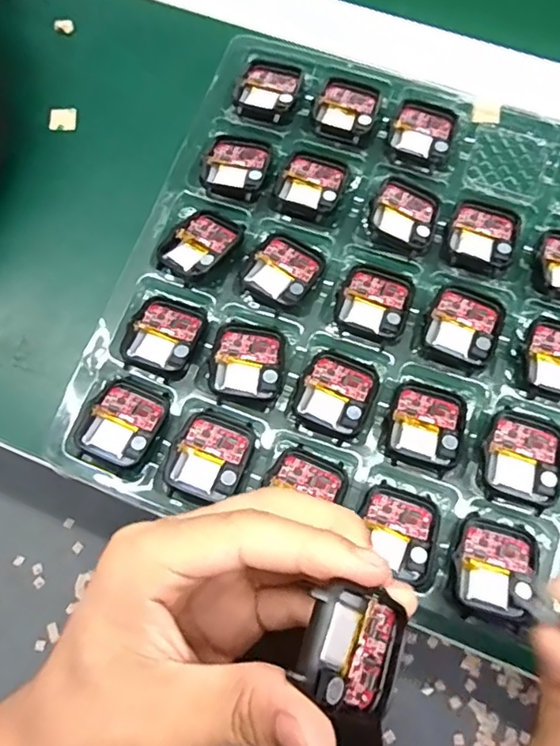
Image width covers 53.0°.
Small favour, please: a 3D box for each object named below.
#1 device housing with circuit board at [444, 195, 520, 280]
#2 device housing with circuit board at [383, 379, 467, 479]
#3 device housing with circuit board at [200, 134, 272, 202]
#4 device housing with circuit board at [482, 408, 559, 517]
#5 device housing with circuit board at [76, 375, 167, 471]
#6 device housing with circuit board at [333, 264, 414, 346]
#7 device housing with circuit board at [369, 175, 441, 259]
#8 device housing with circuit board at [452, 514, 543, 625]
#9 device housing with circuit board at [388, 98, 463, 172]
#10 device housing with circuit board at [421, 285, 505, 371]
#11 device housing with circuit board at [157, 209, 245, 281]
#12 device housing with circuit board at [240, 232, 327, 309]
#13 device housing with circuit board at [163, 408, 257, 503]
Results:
[{"bbox_3d":[0.111,-0.076,0.308,0.037,0.005,0.046,16,73,7],"label":"device housing with circuit board"},{"bbox_3d":[0.073,0.026,0.281,0.037,0.006,0.044,15,73,6],"label":"device housing with circuit board"},{"bbox_3d":[-0.025,-0.119,0.325,0.037,0.007,0.044,12,73,5],"label":"device housing with circuit board"},{"bbox_3d":[0.118,0.043,0.275,0.037,0.011,0.045,19,74,8],"label":"device housing with circuit board"},{"bbox_3d":[-0.078,0.026,0.285,0.036,0.005,0.045,20,74,8],"label":"device housing with circuit board"},{"bbox_3d":[0.051,-0.038,0.300,0.038,0.007,0.045,21,74,8],"label":"device housing with circuit board"},{"bbox_3d":[0.069,-0.087,0.311,0.035,0.008,0.045,18,73,8],"label":"device housing with circuit board"},{"bbox_3d":[0.101,0.091,0.260,0.039,0.005,0.043,17,73,7],"label":"device housing with circuit board"},{"bbox_3d":[0.083,-0.139,0.327,0.036,0.004,0.048,22,74,9],"label":"device housing with circuit board"},{"bbox_3d":[0.096,-0.023,0.294,0.035,0.009,0.043,22,74,8],"label":"device housing with circuit board"},{"bbox_3d":[-0.044,-0.072,0.312,0.035,0.011,0.045,40,77,13],"label":"device housing with circuit board"},{"bbox_3d":[0.002,-0.056,0.306,0.037,0.005,0.043,28,75,10],"label":"device housing with circuit board"},{"bbox_3d":[-0.035,0.041,0.283,0.037,0.006,0.043,19,74,8],"label":"device housing with circuit board"}]

